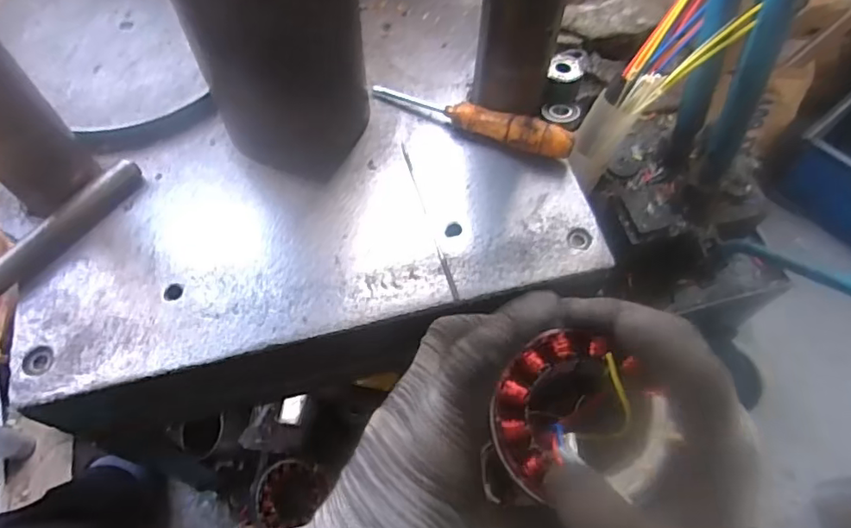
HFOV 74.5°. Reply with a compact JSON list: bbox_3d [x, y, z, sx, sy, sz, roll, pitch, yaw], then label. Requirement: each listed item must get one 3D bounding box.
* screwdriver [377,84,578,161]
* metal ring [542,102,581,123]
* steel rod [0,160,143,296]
[{"bbox_3d":[0.039,-0.134,0.505,0.190,0.032,0.023,25,63,12],"label":"screwdriver"},{"bbox_3d":[0.123,-0.138,0.510,0.030,0.008,0.028,0,61,-1],"label":"metal ring"},{"bbox_3d":[-0.287,-0.032,0.447,0.016,0.025,0.139,31,65,15],"label":"steel rod"}]

